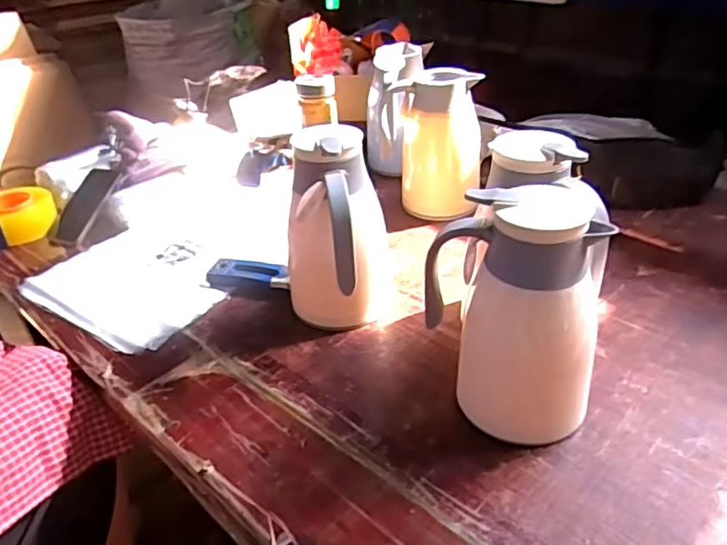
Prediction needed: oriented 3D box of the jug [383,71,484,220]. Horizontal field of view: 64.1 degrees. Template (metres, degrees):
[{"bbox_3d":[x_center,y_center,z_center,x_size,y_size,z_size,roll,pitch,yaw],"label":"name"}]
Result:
[{"bbox_3d":[0.114,-0.221,0.987,0.159,0.218,0.141,-2,35,4],"label":"jug"}]

